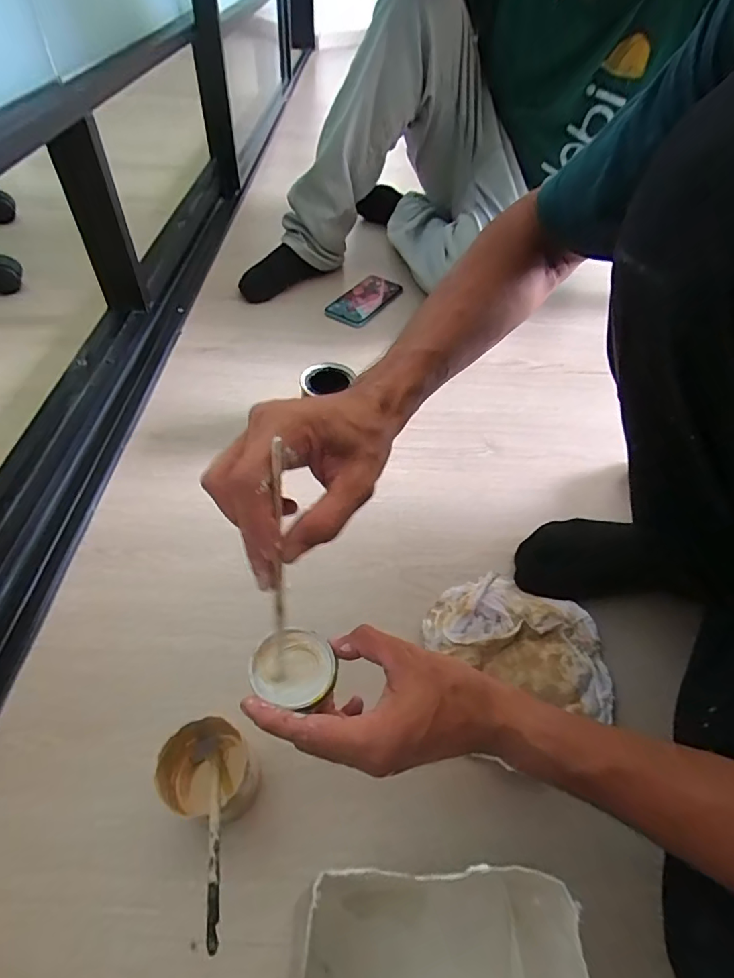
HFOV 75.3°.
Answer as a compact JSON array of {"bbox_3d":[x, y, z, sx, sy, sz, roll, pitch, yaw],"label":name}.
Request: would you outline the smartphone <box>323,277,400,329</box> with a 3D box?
[{"bbox_3d":[-0.004,-0.343,0.855,0.075,0.016,0.155,33,61,13],"label":"smartphone"}]

